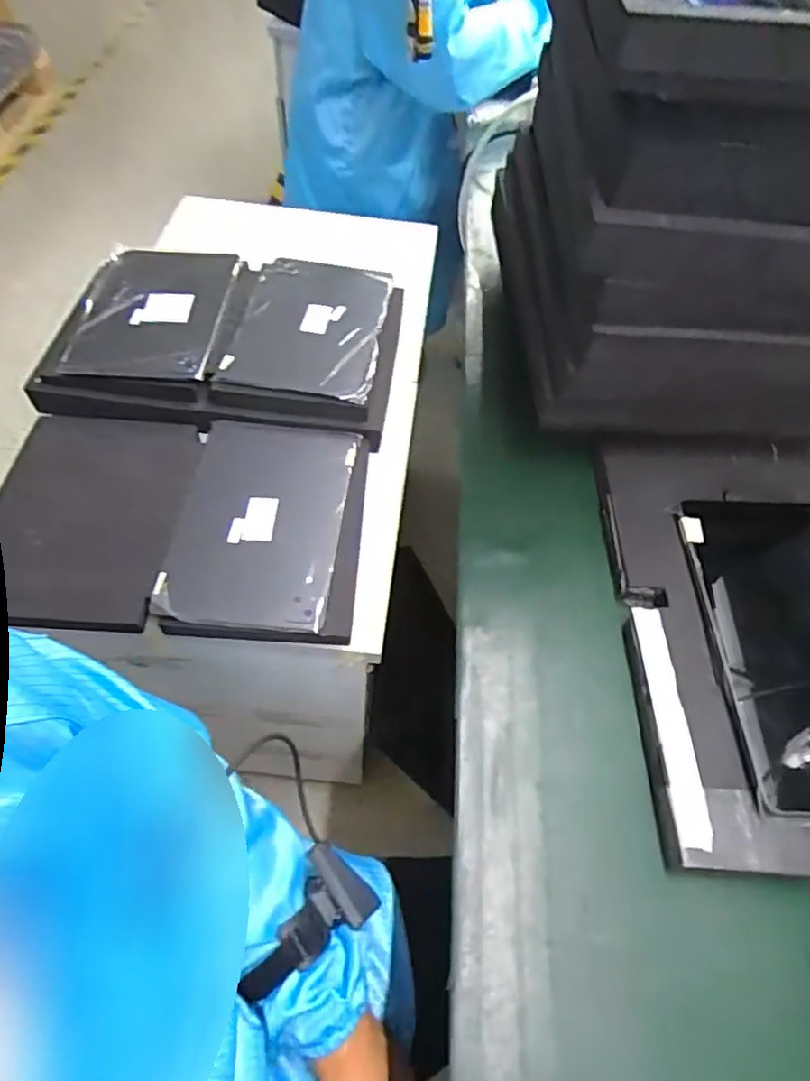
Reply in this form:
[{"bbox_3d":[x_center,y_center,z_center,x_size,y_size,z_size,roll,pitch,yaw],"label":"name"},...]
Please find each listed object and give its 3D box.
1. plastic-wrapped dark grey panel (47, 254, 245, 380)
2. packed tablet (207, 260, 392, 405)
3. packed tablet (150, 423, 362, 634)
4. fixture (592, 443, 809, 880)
[{"bbox_3d":[-0.324,-0.299,0.804,0.196,0.027,0.265,2,53,-1],"label":"plastic-wrapped dark grey panel"},{"bbox_3d":[-0.128,-0.279,0.796,0.200,0.033,0.252,5,57,5],"label":"packed tablet"},{"bbox_3d":[-0.149,-0.027,0.664,0.170,0.020,0.257,7,54,-6],"label":"packed tablet"},{"bbox_3d":[0.308,0.063,0.492,0.265,0.024,0.353,3,56,-3],"label":"fixture"}]

